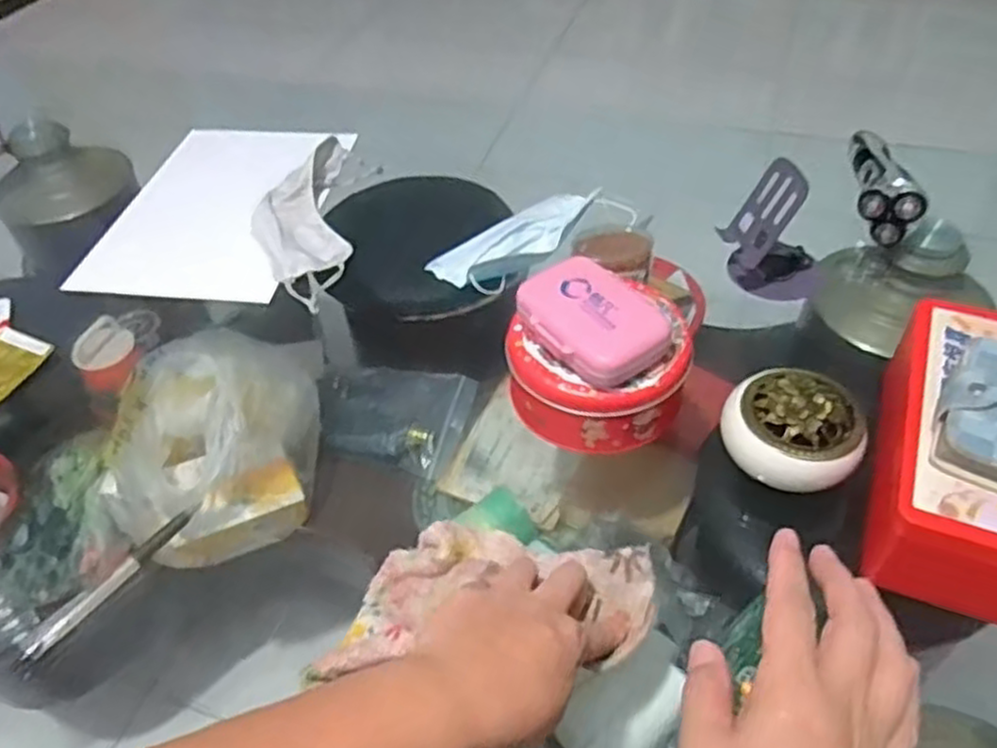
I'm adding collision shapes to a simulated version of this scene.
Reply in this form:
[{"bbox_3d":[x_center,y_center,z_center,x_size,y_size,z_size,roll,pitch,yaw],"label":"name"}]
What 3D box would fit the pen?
[{"bbox_3d":[-0.250,0.134,0.495,0.010,0.015,0.130,26,53,25],"label":"pen"}]

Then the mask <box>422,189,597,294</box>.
[{"bbox_3d":[0.020,-0.127,0.700,0.162,0.032,0.073,-32,52,-24],"label":"mask"}]

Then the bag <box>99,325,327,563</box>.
[{"bbox_3d":[-0.263,0.061,0.699,0.180,0.121,0.193,-8,46,-4],"label":"bag"}]

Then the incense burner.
[{"bbox_3d":[0.201,0.033,0.515,0.091,0.050,0.086,19,50,21],"label":"incense burner"}]

